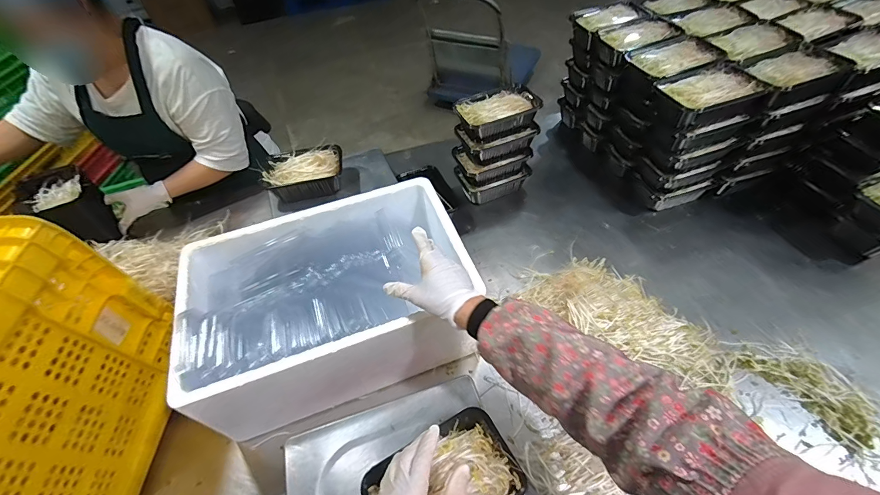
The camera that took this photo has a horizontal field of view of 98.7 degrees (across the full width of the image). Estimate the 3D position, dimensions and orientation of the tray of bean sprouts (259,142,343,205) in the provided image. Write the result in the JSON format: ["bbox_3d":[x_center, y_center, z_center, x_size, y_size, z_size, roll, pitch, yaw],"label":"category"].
[{"bbox_3d":[-0.313,-0.171,0.875,0.182,0.070,0.119,-12,50,-7],"label":"tray of bean sprouts"}]

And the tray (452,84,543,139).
[{"bbox_3d":[0.124,-0.309,0.862,0.176,0.052,0.113,-16,51,-10],"label":"tray"}]

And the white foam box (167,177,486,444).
[{"bbox_3d":[-0.187,0.097,0.709,0.467,0.190,0.309,-18,50,-10],"label":"white foam box"}]

